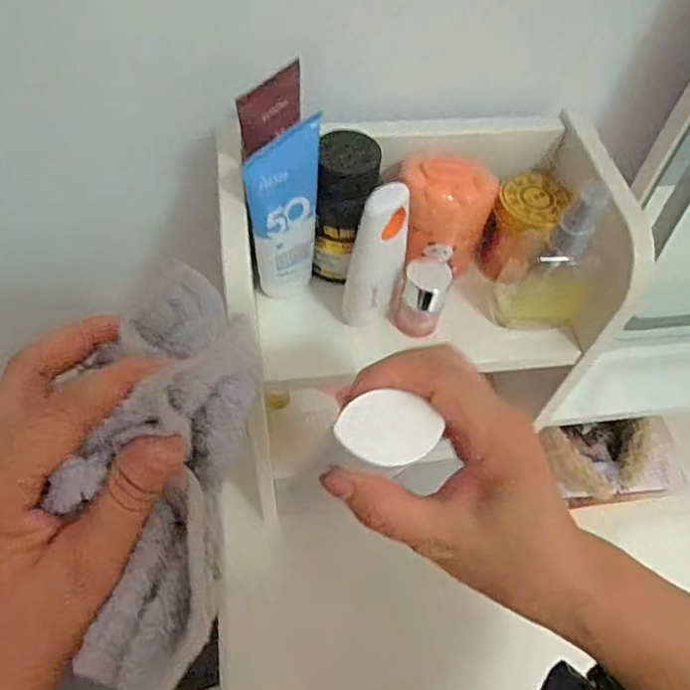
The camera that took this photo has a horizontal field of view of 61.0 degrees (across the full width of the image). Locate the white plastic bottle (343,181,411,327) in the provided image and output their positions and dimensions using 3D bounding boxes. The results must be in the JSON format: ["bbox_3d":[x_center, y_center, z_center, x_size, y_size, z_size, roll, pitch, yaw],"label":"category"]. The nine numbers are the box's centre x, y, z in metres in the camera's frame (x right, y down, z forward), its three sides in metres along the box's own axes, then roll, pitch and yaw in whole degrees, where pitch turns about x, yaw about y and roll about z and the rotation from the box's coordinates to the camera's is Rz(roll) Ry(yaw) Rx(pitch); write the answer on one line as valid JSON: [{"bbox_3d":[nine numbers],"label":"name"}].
[{"bbox_3d":[0.020,-0.052,0.362,0.031,0.093,0.035,13,56,4],"label":"white plastic bottle"}]

